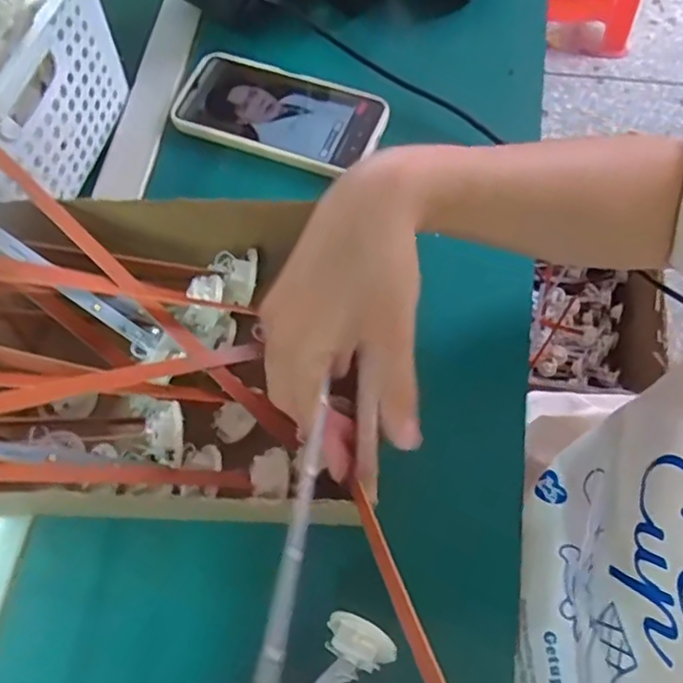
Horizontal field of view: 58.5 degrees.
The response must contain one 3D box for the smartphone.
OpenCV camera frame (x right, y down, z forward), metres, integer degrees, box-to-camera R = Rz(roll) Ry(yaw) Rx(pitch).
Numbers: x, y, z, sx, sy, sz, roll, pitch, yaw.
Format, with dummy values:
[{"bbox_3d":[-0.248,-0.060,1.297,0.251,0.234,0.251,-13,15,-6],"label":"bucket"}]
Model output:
[{"bbox_3d":[-0.050,-0.184,0.490,0.162,0.018,0.083,20,68,11],"label":"smartphone"}]

